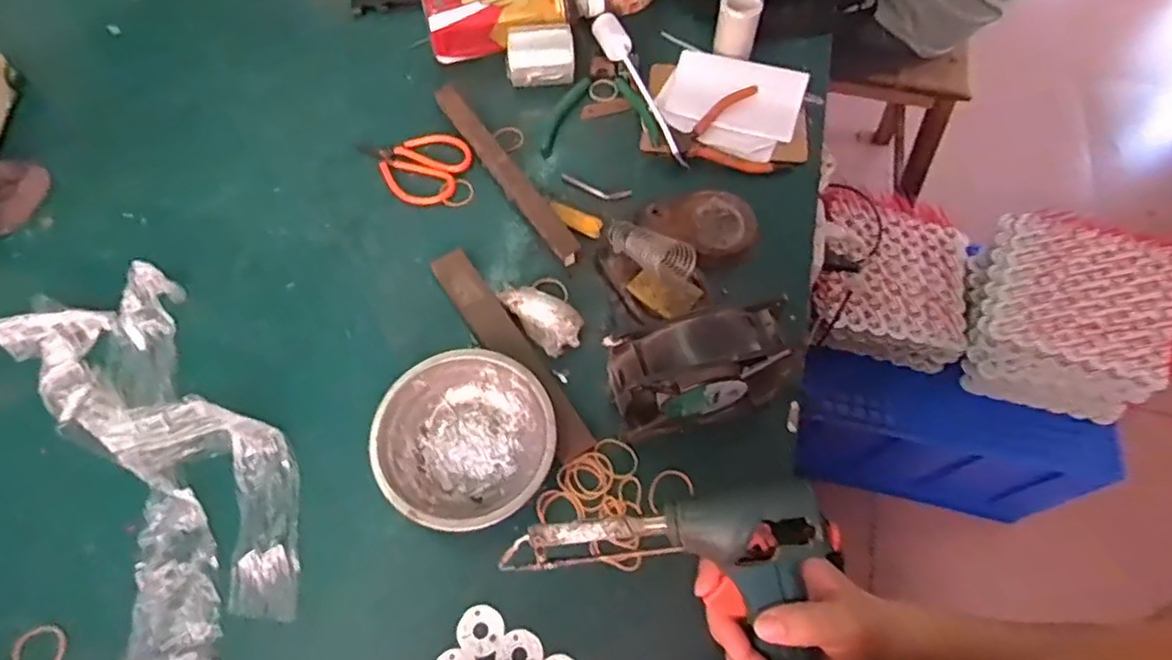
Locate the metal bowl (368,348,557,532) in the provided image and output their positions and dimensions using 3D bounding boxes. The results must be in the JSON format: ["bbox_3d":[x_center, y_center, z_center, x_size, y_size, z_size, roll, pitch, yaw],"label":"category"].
[{"bbox_3d":[-0.088,0.082,0.483,0.125,0.039,0.124,0,63,-1],"label":"metal bowl"}]

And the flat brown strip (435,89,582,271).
[{"bbox_3d":[-0.075,-0.151,0.616,0.026,0.014,0.237,-31,67,-15],"label":"flat brown strip"}]

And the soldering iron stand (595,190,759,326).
[{"bbox_3d":[0.082,-0.085,0.548,0.099,0.082,0.155,38,69,17],"label":"soldering iron stand"}]

